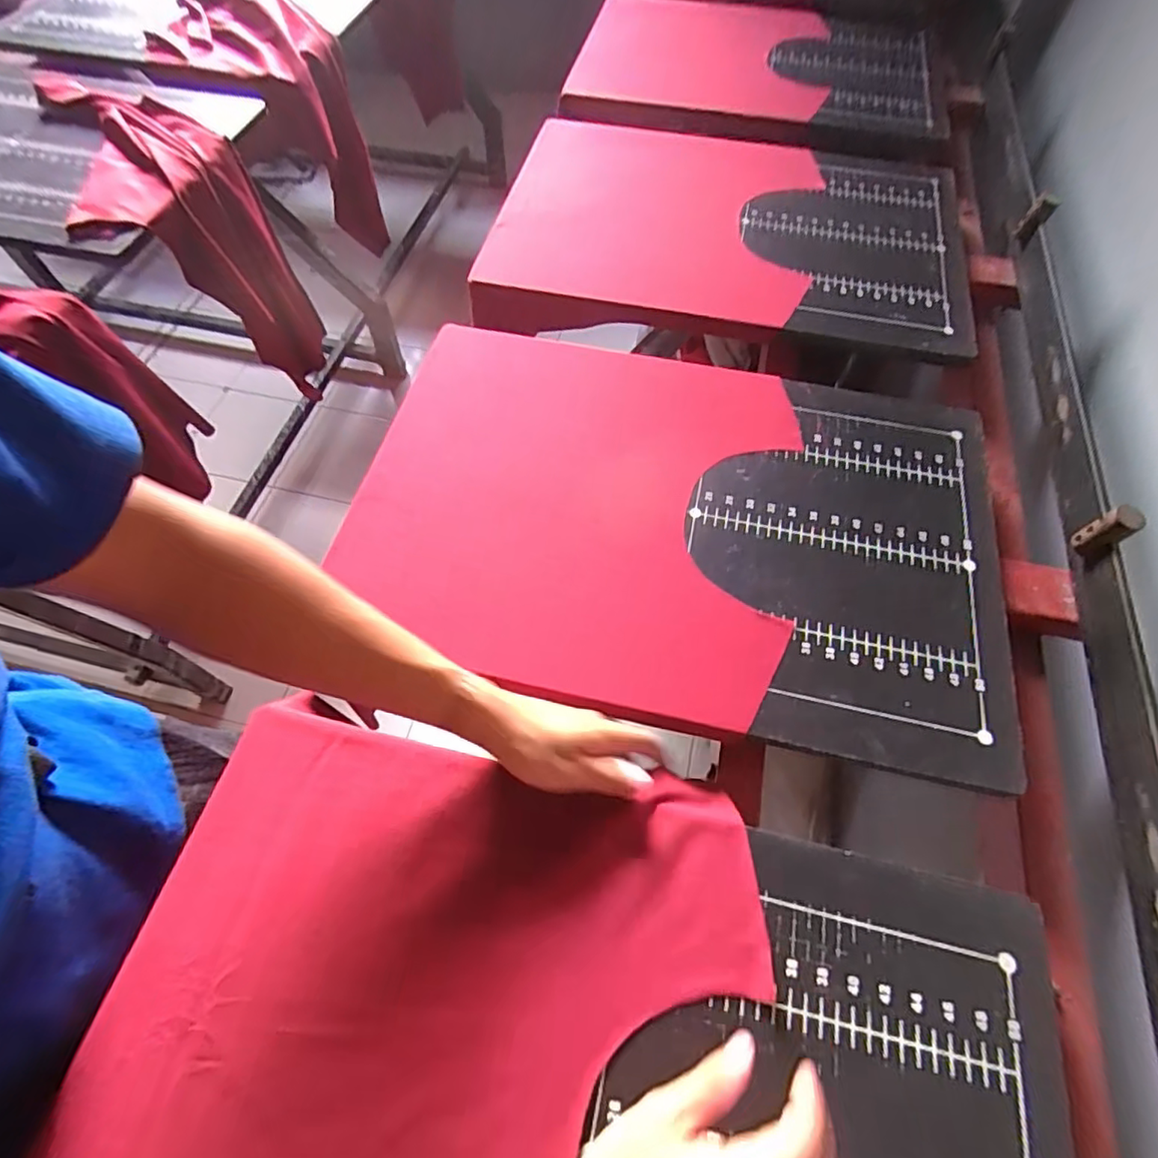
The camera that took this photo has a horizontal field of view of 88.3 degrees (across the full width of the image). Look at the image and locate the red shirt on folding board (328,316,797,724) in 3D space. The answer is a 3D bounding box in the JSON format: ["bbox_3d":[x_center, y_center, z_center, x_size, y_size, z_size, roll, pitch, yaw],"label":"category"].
[{"bbox_3d":[-0.001,-0.081,0.584,0.384,0.043,0.394,12,62,5],"label":"red shirt on folding board"}]

